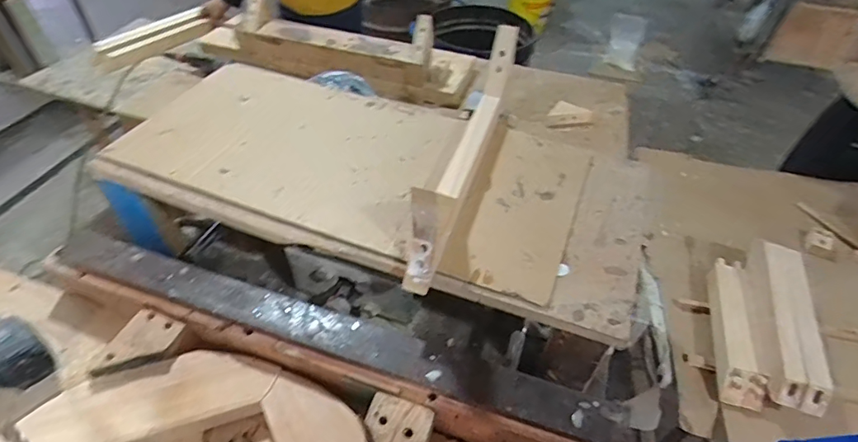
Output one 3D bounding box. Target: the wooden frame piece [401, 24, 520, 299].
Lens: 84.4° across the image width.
[{"bbox_3d":[0.057,-0.115,0.676,0.041,0.131,0.472,15,47,12],"label":"wooden frame piece"}]

